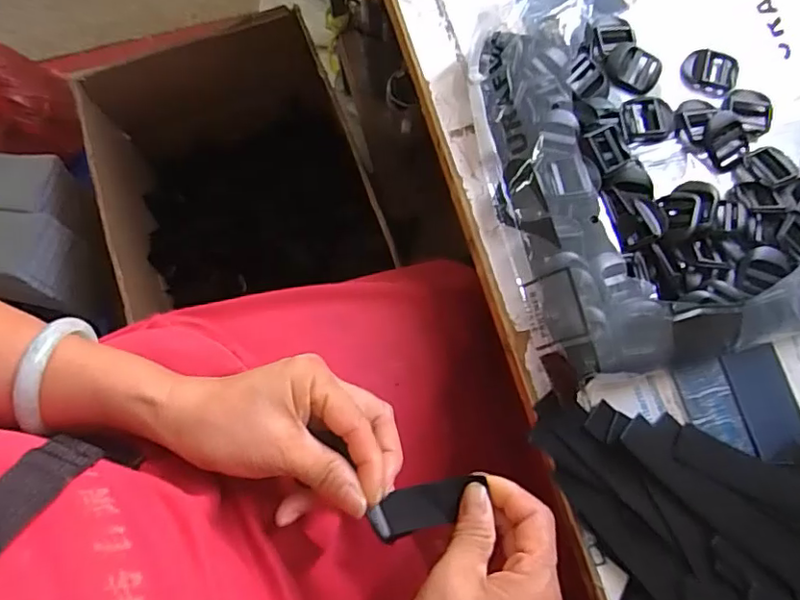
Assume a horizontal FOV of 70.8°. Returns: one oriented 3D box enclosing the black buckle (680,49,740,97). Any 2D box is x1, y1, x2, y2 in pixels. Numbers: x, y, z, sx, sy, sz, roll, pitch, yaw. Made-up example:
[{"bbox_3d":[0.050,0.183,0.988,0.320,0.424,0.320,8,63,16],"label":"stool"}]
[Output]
[{"bbox_3d":[0.231,-0.170,0.419,0.042,0.013,0.034,14,74,5],"label":"black buckle"}]

